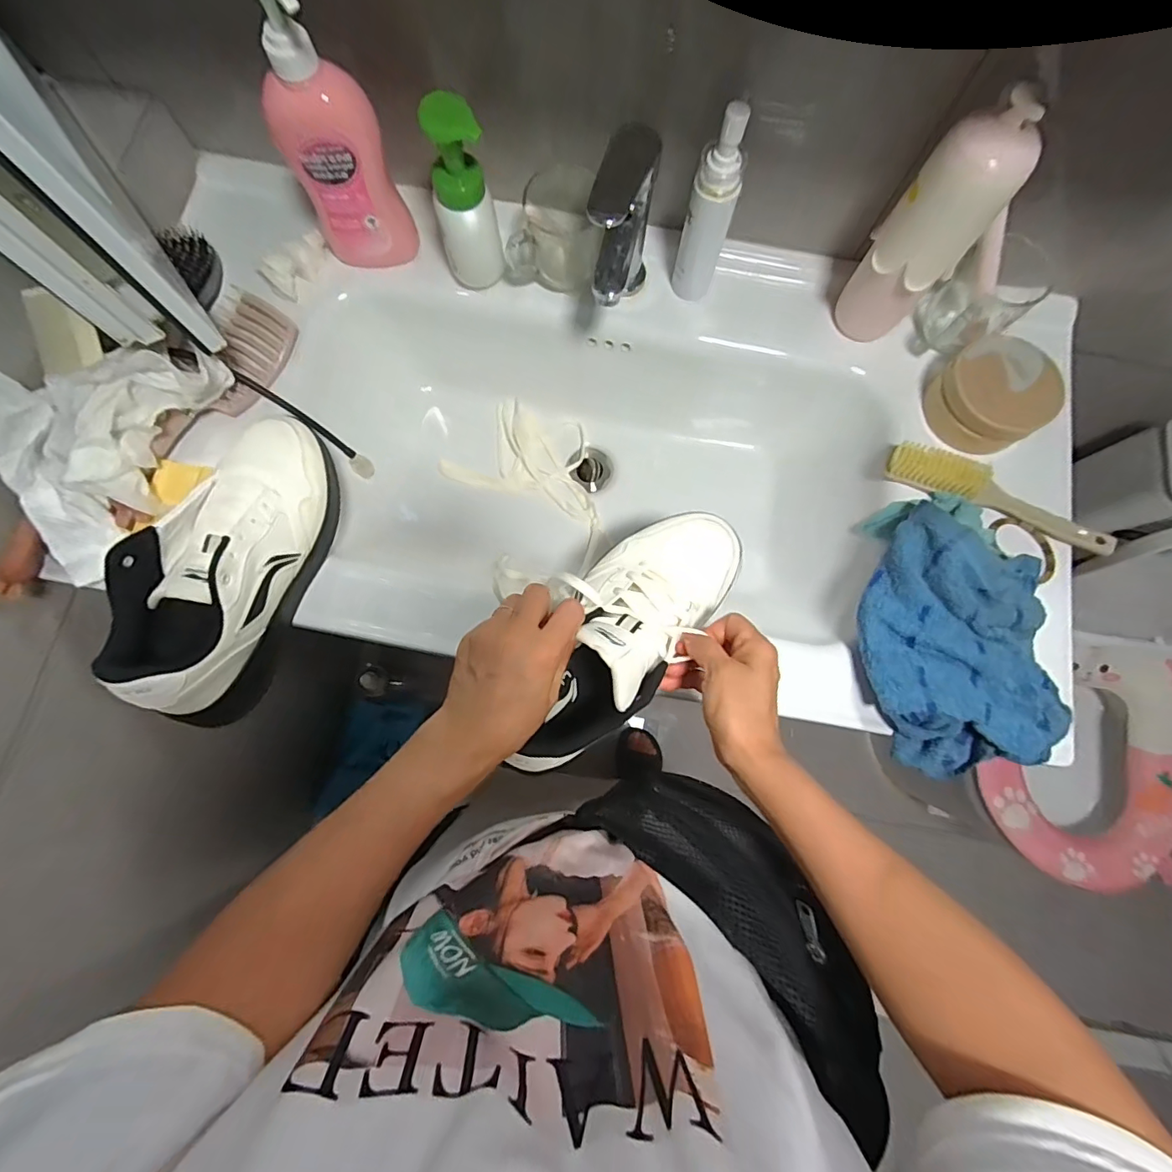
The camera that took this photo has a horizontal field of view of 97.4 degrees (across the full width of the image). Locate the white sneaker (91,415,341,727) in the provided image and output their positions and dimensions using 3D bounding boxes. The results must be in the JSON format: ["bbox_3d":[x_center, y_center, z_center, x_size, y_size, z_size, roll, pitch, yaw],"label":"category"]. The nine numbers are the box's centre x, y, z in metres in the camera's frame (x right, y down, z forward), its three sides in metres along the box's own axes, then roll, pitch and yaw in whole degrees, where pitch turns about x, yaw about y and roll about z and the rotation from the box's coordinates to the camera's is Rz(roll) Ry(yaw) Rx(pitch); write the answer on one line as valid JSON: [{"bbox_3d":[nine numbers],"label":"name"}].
[{"bbox_3d":[-0.302,-0.025,0.440,0.094,0.106,0.271,12,78,2],"label":"white sneaker"}]

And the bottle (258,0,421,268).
[{"bbox_3d":[-0.226,-0.393,0.454,0.076,0.230,0.047,8,78,1],"label":"bottle"}]

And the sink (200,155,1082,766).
[{"bbox_3d":[0.044,-0.139,0.592,0.767,0.138,0.485,9,78,1],"label":"sink"}]

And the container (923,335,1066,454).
[{"bbox_3d":[0.406,-0.191,0.515,0.117,0.035,0.104,-34,81,-7],"label":"container"}]

